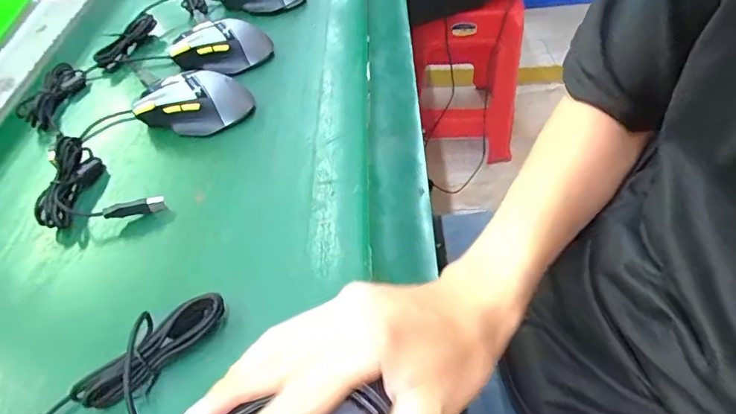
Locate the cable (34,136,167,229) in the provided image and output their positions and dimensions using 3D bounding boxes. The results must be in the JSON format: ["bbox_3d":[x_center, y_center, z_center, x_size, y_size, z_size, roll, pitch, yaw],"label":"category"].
[{"bbox_3d":[-0.254,-0.013,0.397,0.128,0.027,0.075,27,55,23],"label":"cable"}]

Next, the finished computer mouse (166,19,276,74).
[{"bbox_3d":[-0.171,-0.192,0.529,0.117,0.040,0.073,-18,51,-13],"label":"finished computer mouse"}]

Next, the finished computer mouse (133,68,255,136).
[{"bbox_3d":[-0.181,-0.110,0.463,0.117,0.041,0.071,-10,49,-7],"label":"finished computer mouse"}]

